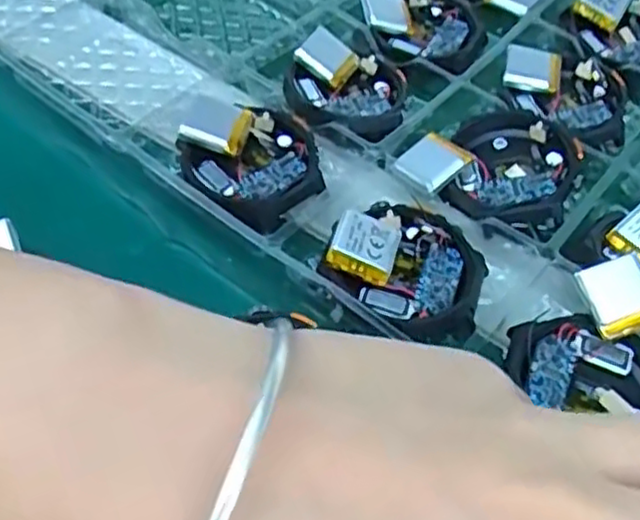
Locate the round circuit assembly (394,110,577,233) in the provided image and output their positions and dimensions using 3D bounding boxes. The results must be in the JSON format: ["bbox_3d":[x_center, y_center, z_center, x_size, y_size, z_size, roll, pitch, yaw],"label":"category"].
[{"bbox_3d":[0.064,-0.038,0.263,0.057,0.014,0.049,25,59,12],"label":"round circuit assembly"}]

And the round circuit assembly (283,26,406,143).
[{"bbox_3d":[0.010,-0.069,0.284,0.046,0.013,0.054,5,57,0],"label":"round circuit assembly"}]

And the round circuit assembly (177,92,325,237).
[{"bbox_3d":[-0.025,-0.037,0.258,0.053,0.018,0.045,37,62,19],"label":"round circuit assembly"}]

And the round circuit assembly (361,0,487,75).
[{"bbox_3d":[0.046,-0.101,0.313,0.049,0.015,0.049,2,57,-2],"label":"round circuit assembly"}]

